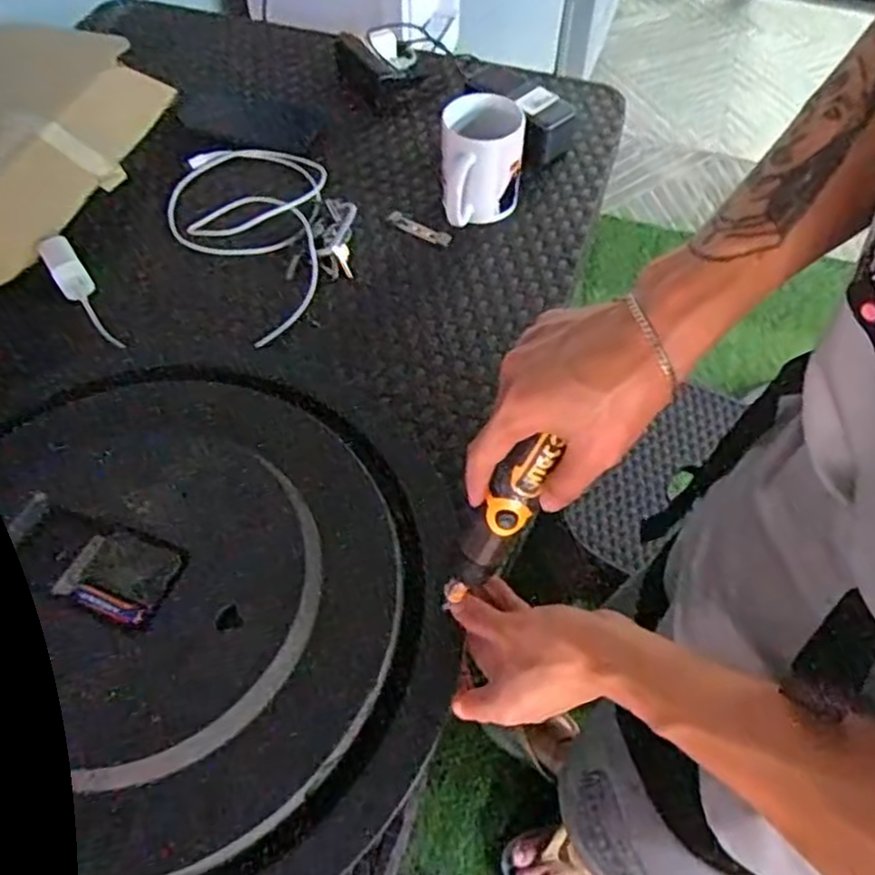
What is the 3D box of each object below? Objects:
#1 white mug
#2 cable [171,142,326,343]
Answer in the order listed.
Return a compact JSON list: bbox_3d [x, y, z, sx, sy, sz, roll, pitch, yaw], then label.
[{"bbox_3d":[0.046,-0.289,0.742,0.081,0.101,0.119,5,56,3],"label":"white mug"},{"bbox_3d":[-0.202,-0.218,0.730,0.161,0.038,0.292,0,56,-1],"label":"cable"}]

